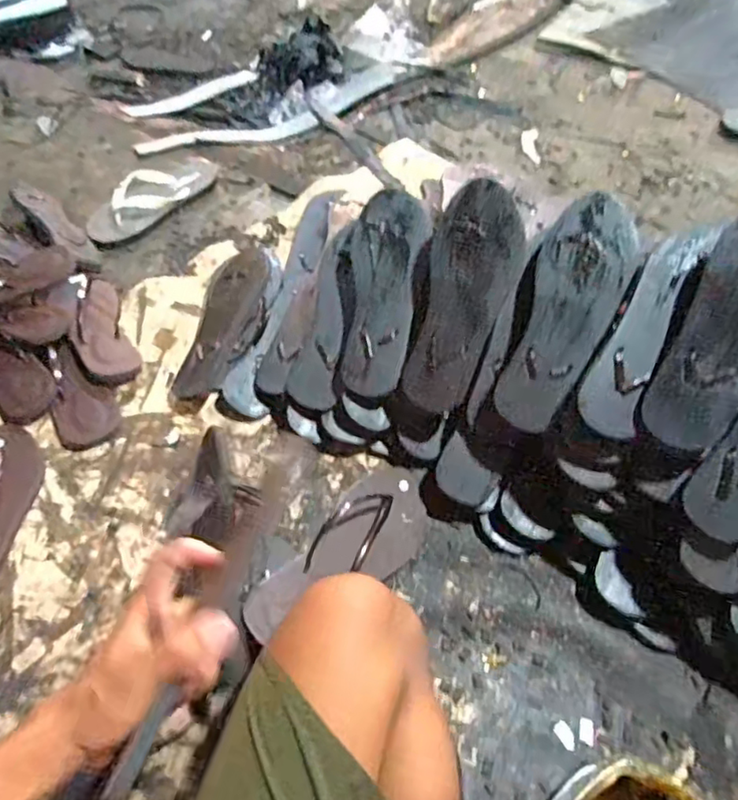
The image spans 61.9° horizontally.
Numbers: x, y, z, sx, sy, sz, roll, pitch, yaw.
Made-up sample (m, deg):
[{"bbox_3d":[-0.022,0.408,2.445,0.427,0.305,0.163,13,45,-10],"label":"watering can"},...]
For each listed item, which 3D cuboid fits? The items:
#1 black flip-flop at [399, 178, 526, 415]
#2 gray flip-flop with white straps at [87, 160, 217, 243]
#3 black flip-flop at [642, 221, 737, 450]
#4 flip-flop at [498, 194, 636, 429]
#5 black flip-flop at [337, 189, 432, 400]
[{"bbox_3d":[0.104,-0.109,0.682,0.094,0.020,0.249,18,100,13],"label":"black flip-flop"},{"bbox_3d":[-0.370,-0.361,1.065,0.103,0.041,0.276,28,59,20],"label":"gray flip-flop with white straps"},{"bbox_3d":[0.330,-0.075,0.544,0.093,0.020,0.251,34,104,23],"label":"black flip-flop"},{"bbox_3d":[0.200,-0.087,0.630,0.085,0.024,0.242,22,97,16],"label":"flip-flop"},{"bbox_3d":[0.015,-0.127,0.740,0.110,0.031,0.239,6,87,28],"label":"black flip-flop"}]

